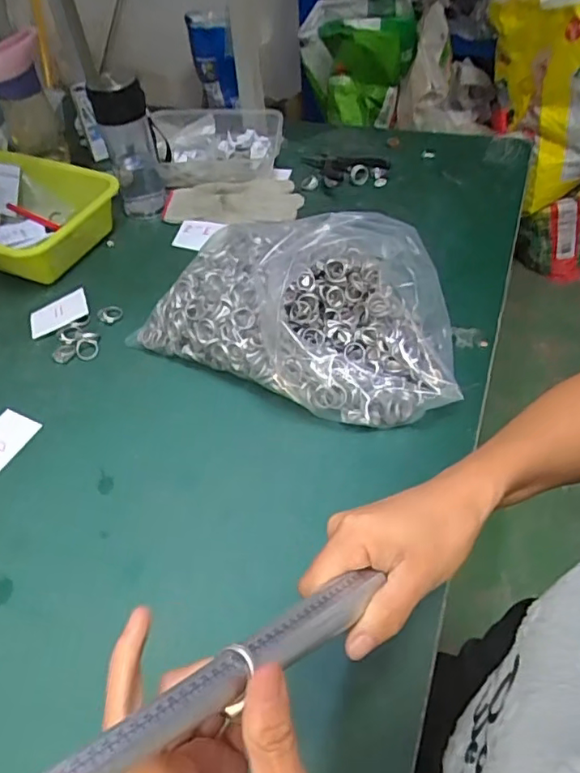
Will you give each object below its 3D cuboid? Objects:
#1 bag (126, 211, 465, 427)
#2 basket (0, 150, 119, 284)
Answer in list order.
[{"bbox_3d":[0.019,-0.095,0.594,0.346,0.140,0.199,23,54,22],"label":"bag"},{"bbox_3d":[-0.388,-0.238,0.782,0.262,0.071,0.205,21,53,21],"label":"basket"}]

